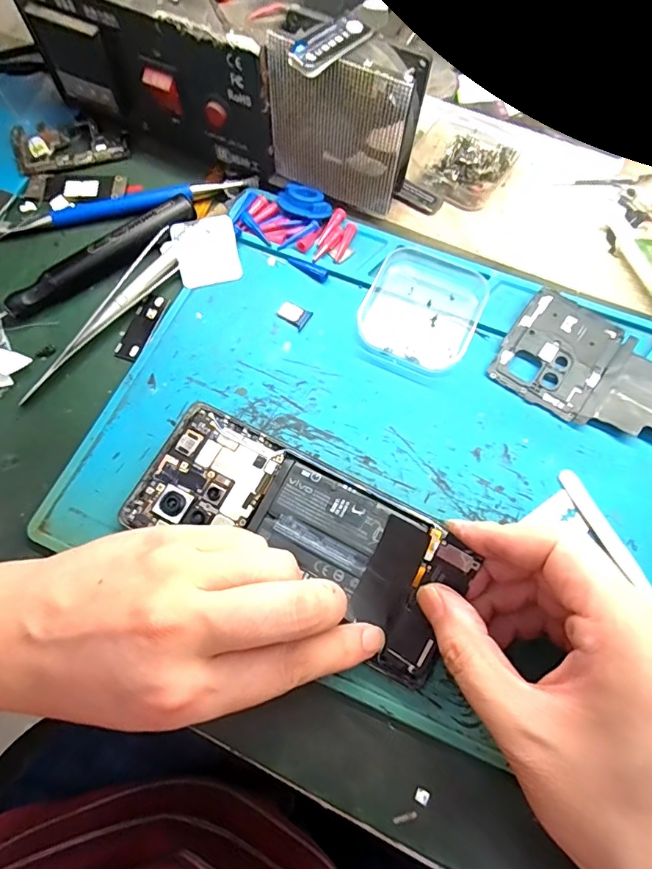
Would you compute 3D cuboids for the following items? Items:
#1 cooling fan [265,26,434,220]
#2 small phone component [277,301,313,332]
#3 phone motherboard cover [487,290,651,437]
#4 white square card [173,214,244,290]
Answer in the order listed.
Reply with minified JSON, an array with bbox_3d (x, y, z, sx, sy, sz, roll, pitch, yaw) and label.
[{"bbox_3d":[0.011,-0.176,0.266,0.080,0.080,0.025,24,74,8],"label":"cooling fan"},{"bbox_3d":[-0.019,-0.071,0.276,0.019,0.004,0.014,30,75,10],"label":"small phone component"},{"bbox_3d":[0.151,-0.034,0.258,0.103,0.005,0.064,30,81,14],"label":"phone motherboard cover"},{"bbox_3d":[-0.073,-0.111,0.286,0.037,0.004,0.040,-14,89,-9],"label":"white square card"}]

